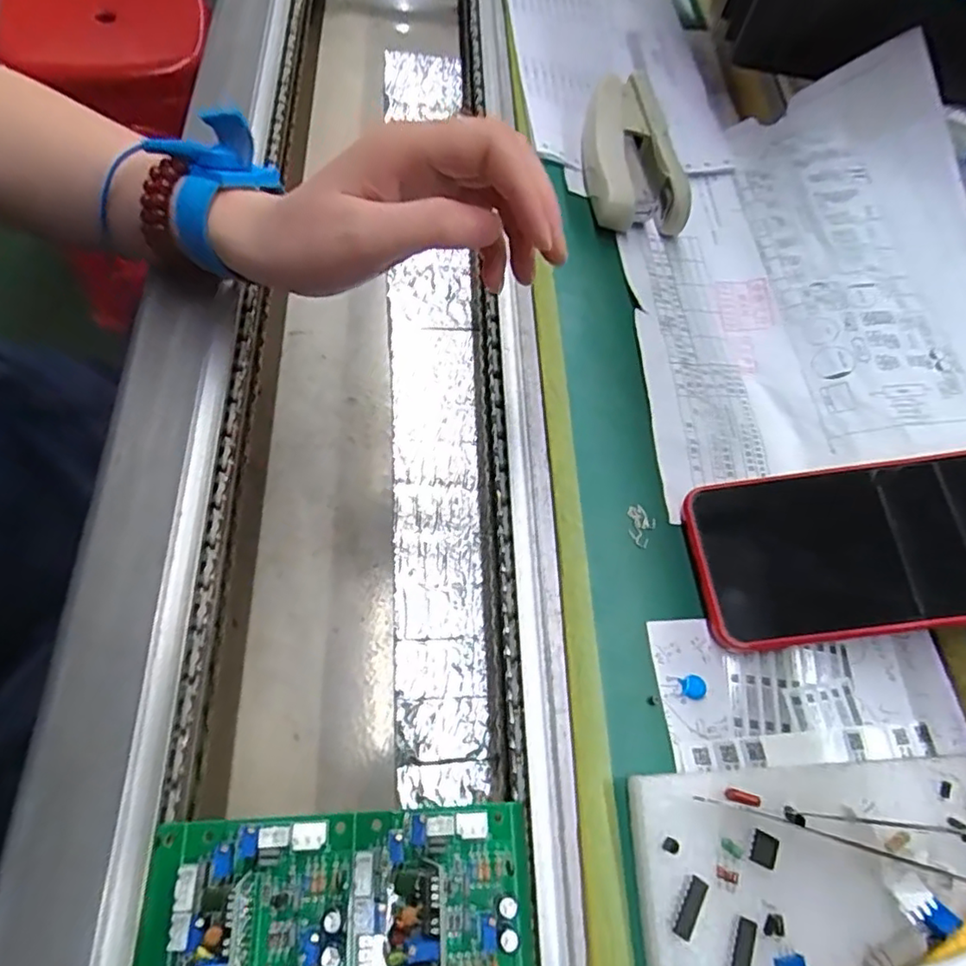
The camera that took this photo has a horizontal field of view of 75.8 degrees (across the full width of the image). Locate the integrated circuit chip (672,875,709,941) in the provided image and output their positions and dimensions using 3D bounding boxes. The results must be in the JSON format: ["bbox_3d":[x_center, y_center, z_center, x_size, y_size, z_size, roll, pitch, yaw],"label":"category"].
[{"bbox_3d":[0.072,0.148,0.215,0.008,0.004,0.019,32,65,8],"label":"integrated circuit chip"}]

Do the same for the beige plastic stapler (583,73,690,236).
[{"bbox_3d":[0.094,-0.210,0.393,0.058,0.033,0.130,5,64,-5],"label":"beige plastic stapler"}]

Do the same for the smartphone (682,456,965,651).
[{"bbox_3d":[0.177,0.026,0.275,0.162,0.008,0.073,-8,68,1],"label":"smartphone"}]

